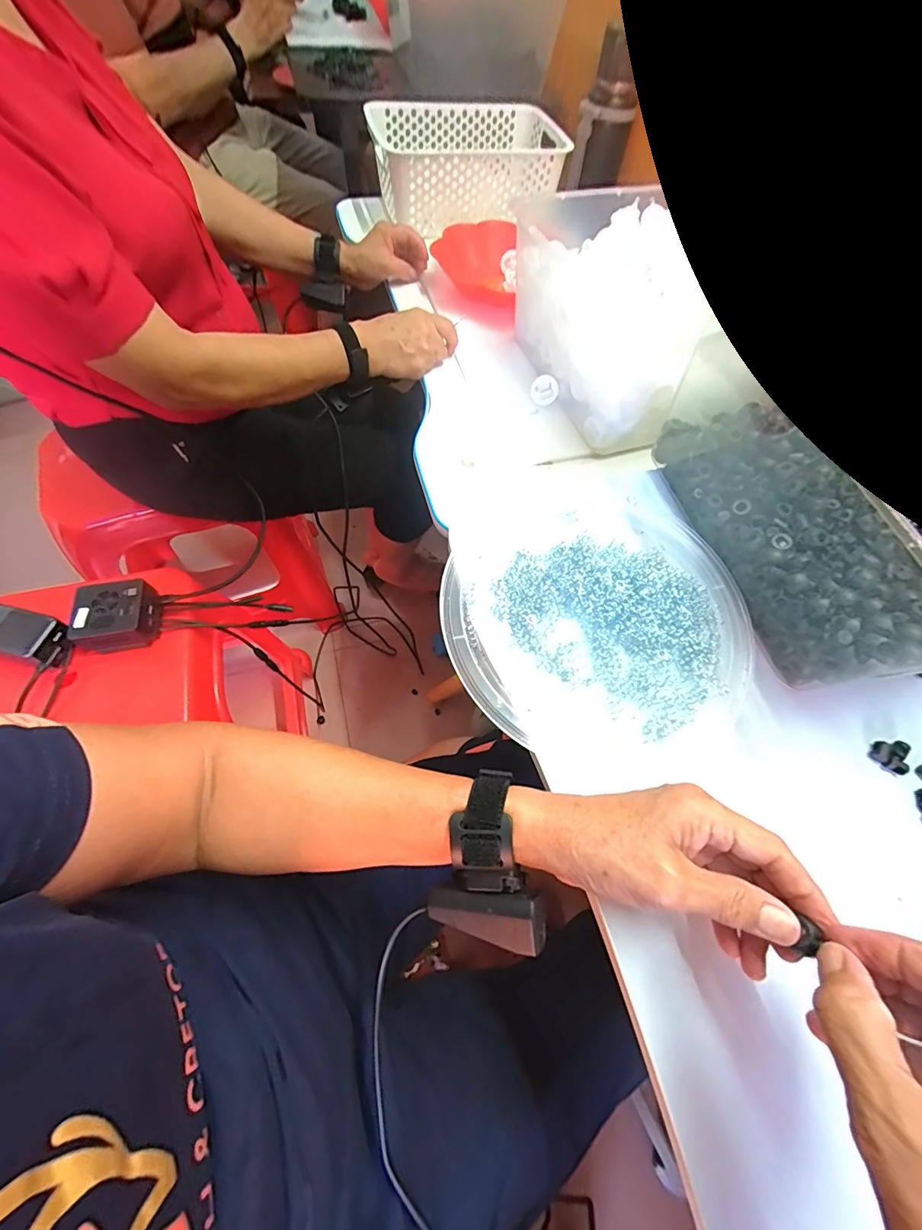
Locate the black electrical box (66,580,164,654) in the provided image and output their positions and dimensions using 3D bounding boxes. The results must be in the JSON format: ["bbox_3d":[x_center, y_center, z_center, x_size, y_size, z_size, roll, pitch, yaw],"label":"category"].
[{"bbox_3d":[-0.431,0.000,0.548,0.088,0.053,0.075,-16,64,-12],"label":"black electrical box"}]

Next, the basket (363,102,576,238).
[{"bbox_3d":[0.013,-0.734,0.713,0.297,0.095,0.177,-17,65,-12],"label":"basket"}]

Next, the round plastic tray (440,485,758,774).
[{"bbox_3d":[0.108,-0.007,0.345,0.241,0.024,0.228,2,62,-3],"label":"round plastic tray"}]

